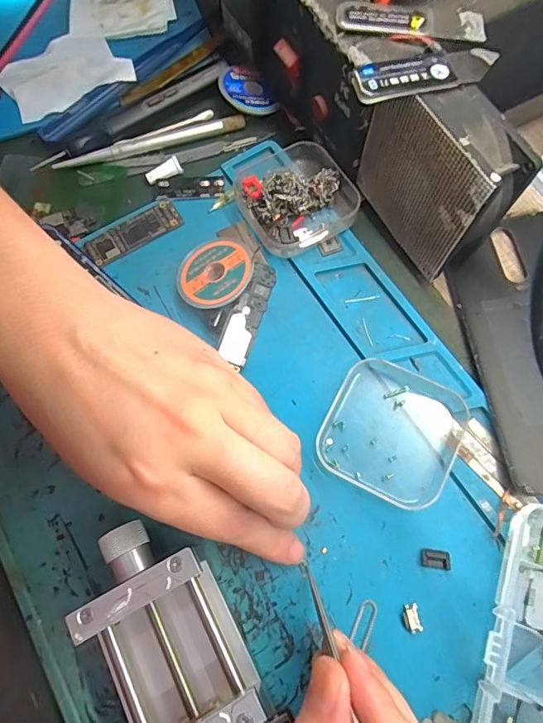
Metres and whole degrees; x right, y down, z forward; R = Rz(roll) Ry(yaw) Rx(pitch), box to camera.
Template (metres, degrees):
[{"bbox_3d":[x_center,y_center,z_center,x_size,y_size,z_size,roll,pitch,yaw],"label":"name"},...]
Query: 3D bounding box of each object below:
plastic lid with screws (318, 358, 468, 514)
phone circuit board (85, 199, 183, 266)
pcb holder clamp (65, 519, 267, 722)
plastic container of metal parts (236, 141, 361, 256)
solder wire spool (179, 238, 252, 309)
[{"bbox_3d":[0.063,0.036,0.237,0.064,0.007,0.065,26,74,10],"label":"plastic lid with screws"},{"bbox_3d":[-0.083,-0.079,0.281,0.059,0.004,0.019,-32,81,-10],"label":"phone circuit board"},{"bbox_3d":[-0.041,0.126,0.194,0.054,0.033,0.114,-28,72,-8],"label":"pcb holder clamp"},{"bbox_3d":[0.016,-0.099,0.276,0.065,0.023,0.062,-25,72,-7],"label":"plastic container of metal parts"},{"bbox_3d":[-0.033,-0.050,0.264,0.042,0.016,0.040,-1,71,2],"label":"solder wire spool"}]

